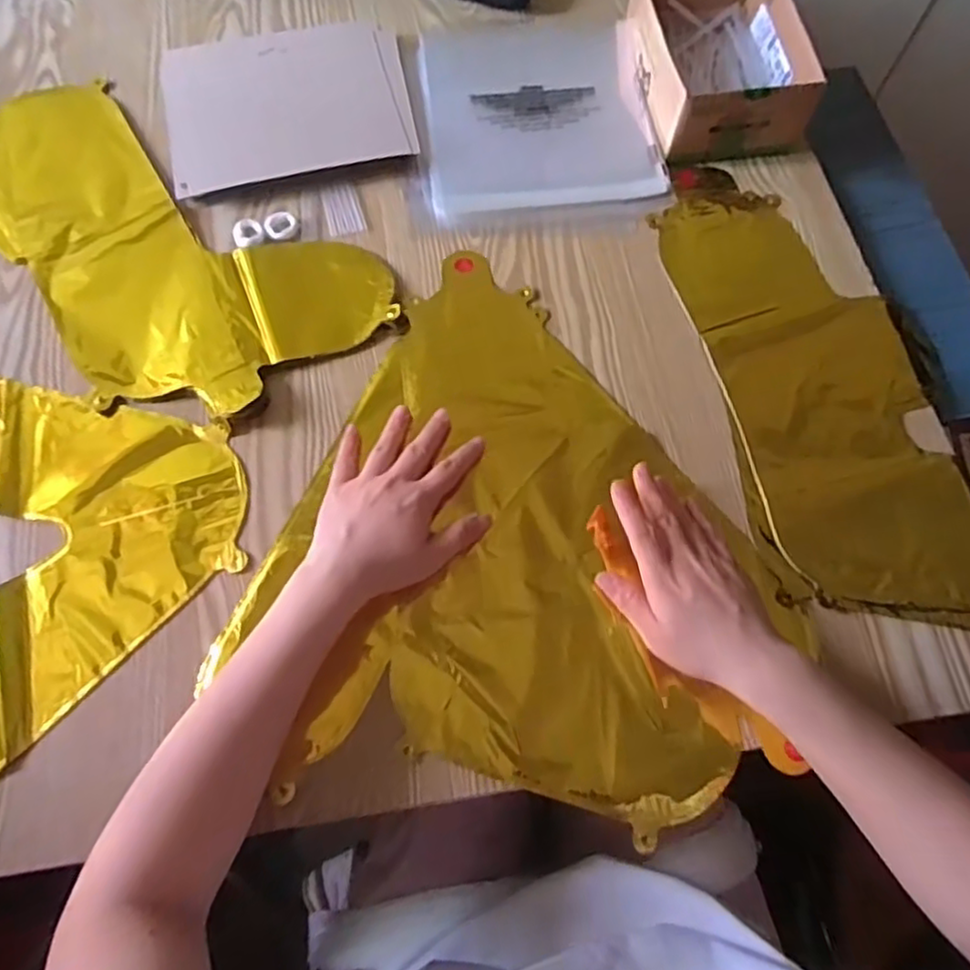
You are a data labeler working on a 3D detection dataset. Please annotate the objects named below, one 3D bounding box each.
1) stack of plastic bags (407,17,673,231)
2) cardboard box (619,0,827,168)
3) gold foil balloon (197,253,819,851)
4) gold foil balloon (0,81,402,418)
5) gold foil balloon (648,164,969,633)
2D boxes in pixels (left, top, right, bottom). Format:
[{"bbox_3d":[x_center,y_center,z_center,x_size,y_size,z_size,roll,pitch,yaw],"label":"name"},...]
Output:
[{"bbox_3d":[0.047,-0.340,0.626,0.211,0.013,0.252,1,68,-1],"label":"stack of plastic bags"},{"bbox_3d":[0.205,-0.382,0.613,0.128,0.064,0.185,-9,69,-4],"label":"cardboard box"},{"bbox_3d":[-0.008,0.056,0.488,0.326,0.022,0.407,-33,72,-13],"label":"gold foil balloon"},{"bbox_3d":[-0.274,-0.216,0.570,0.224,0.015,0.387,-39,74,-15],"label":"gold foil balloon"},{"bbox_3d":[0.271,-0.085,0.532,0.193,0.006,0.408,-9,69,-4],"label":"gold foil balloon"}]

